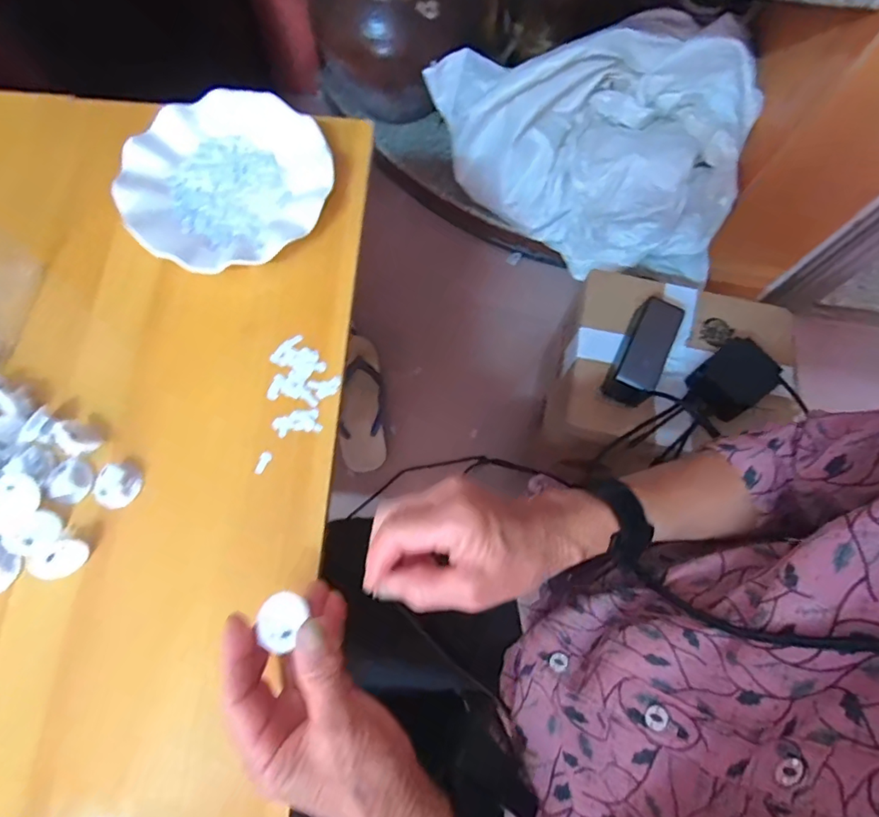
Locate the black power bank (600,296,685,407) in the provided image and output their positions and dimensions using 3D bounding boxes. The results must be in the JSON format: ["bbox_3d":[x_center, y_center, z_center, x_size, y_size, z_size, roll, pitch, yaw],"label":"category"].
[{"bbox_3d":[0.253,-0.073,0.635,0.051,0.060,0.135,26,74,7],"label":"black power bank"}]

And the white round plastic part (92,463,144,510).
[{"bbox_3d":[-0.244,0.059,0.389,0.028,0.017,0.032,17,73,4],"label":"white round plastic part"}]

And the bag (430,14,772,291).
[{"bbox_3d":[0.213,-0.424,0.832,0.471,0.234,0.313,6,73,0],"label":"bag"}]

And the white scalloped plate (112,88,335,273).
[{"bbox_3d":[-0.192,-0.207,0.463,0.180,0.022,0.181,-35,77,-11],"label":"white scalloped plate"}]

